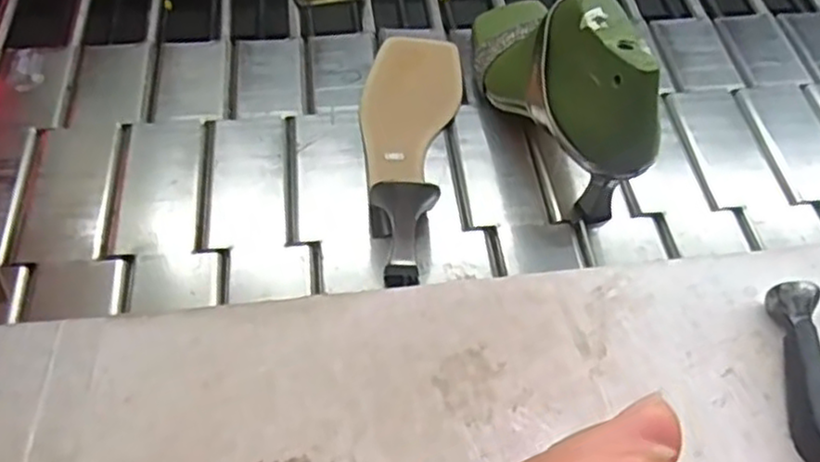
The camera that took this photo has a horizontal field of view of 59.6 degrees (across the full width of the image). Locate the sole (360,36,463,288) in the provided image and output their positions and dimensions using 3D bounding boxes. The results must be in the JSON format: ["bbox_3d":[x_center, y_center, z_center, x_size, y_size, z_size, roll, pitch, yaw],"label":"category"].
[{"bbox_3d":[-0.001,-0.076,0.544,0.076,0.047,0.242,5,54,0],"label":"sole"}]

